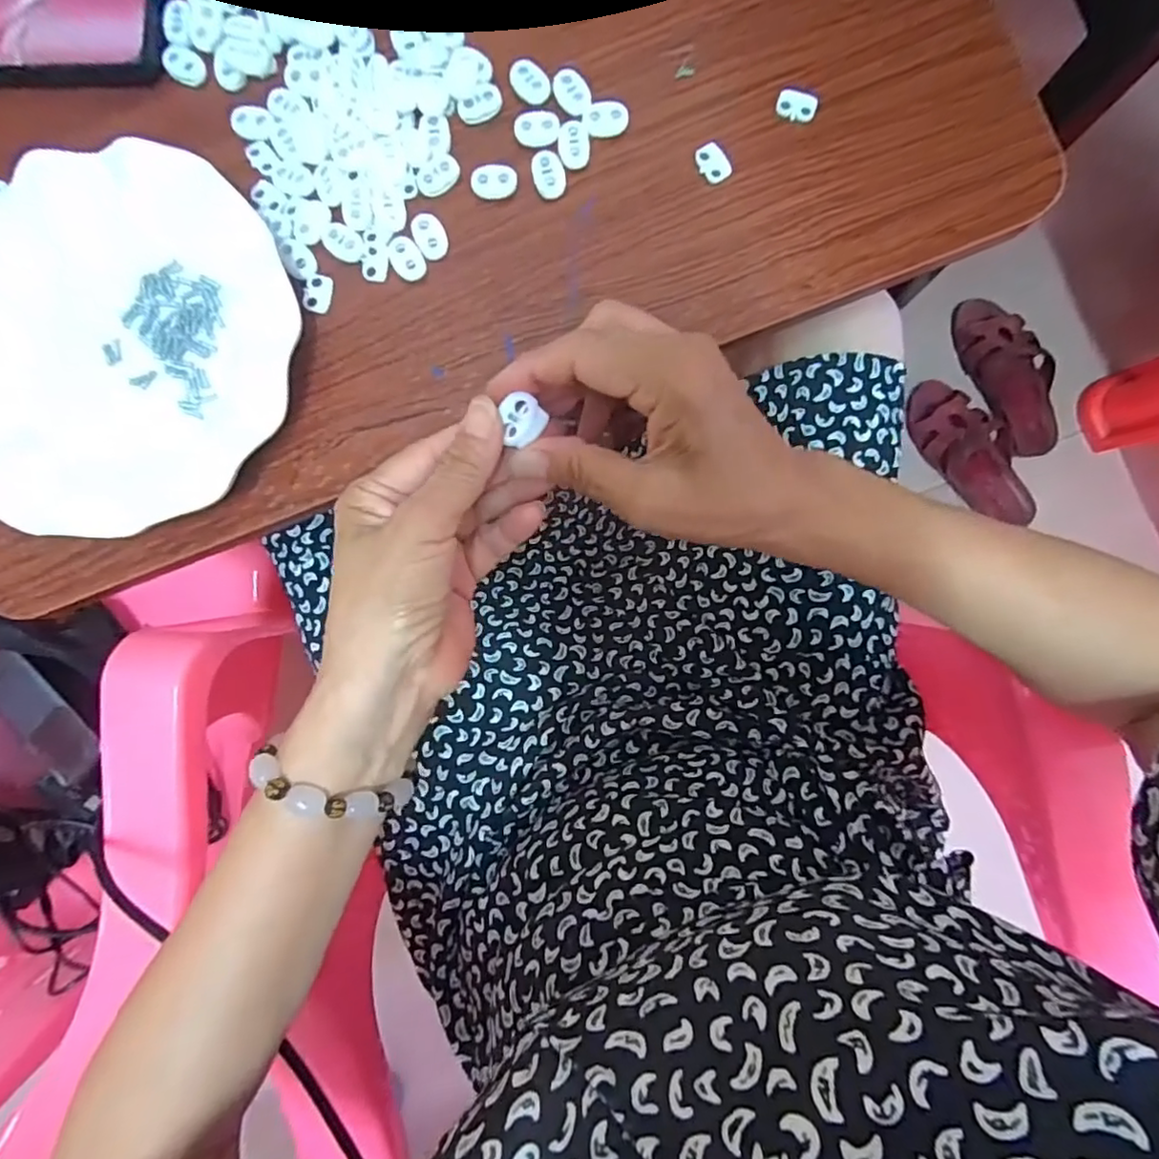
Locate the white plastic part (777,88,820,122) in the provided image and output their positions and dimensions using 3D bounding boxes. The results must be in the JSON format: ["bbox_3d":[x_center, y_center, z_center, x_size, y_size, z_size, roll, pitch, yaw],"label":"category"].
[{"bbox_3d":[0.108,-0.236,0.295,0.020,0.004,0.013,17,91,1],"label":"white plastic part"}]

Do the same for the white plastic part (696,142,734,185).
[{"bbox_3d":[0.067,-0.208,0.297,0.015,0.004,0.020,-30,90,2],"label":"white plastic part"}]

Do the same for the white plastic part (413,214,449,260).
[{"bbox_3d":[-0.075,-0.174,0.301,0.016,0.005,0.020,-23,90,2],"label":"white plastic part"}]

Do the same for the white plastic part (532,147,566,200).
[{"bbox_3d":[-0.016,-0.204,0.298,0.015,0.004,0.024,-18,90,2],"label":"white plastic part"}]

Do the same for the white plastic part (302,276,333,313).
[{"bbox_3d":[-0.133,-0.146,0.304,0.012,0.004,0.019,13,91,1],"label":"white plastic part"}]

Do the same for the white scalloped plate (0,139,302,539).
[{"bbox_3d":[-0.235,-0.117,0.295,0.174,0.023,0.184,0,91,2],"label":"white scalloped plate"}]

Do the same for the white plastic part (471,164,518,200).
[{"bbox_3d":[-0.043,-0.201,0.300,0.023,0.004,0.015,-2,91,2],"label":"white plastic part"}]

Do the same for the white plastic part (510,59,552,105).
[{"bbox_3d":[-0.025,-0.251,0.300,0.022,0.004,0.017,41,92,1],"label":"white plastic part"}]

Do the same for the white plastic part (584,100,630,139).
[{"bbox_3d":[0.014,-0.230,0.297,0.021,0.005,0.016,-11,91,2],"label":"white plastic part"}]

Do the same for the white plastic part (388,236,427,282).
[{"bbox_3d":[-0.088,-0.163,0.302,0.016,0.004,0.023,-36,90,2],"label":"white plastic part"}]

